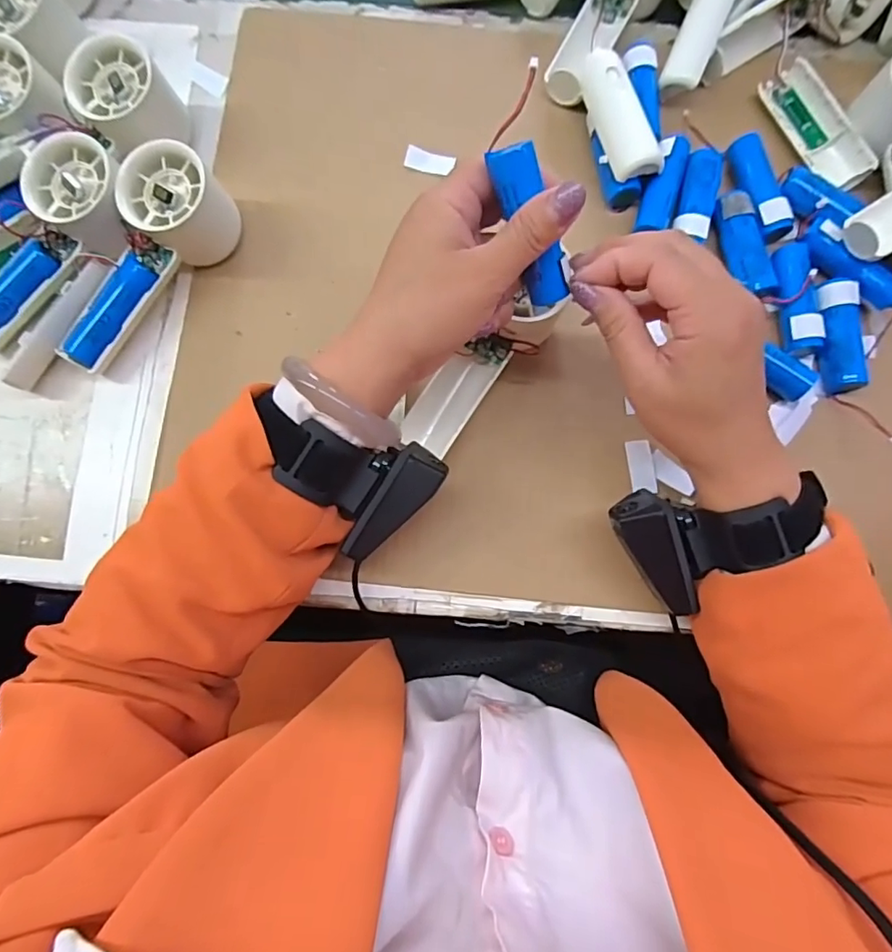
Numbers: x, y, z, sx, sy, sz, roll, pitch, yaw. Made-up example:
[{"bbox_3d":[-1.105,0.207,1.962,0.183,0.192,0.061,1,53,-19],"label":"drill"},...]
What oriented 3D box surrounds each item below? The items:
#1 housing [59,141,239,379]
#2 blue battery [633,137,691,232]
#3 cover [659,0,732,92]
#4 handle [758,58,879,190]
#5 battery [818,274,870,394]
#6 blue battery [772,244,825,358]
[{"bbox_3d":[-0.202,-0.139,0.350,0.054,0.056,0.147,39,83,7],"label":"housing"},{"bbox_3d":[0.148,-0.195,0.369,0.024,0.023,0.068,16,81,4],"label":"blue battery"},{"bbox_3d":[0.177,-0.313,0.371,0.025,0.016,0.091,22,96,5],"label":"cover"},{"bbox_3d":[0.258,-0.242,0.377,0.032,0.017,0.096,-25,81,-3],"label":"handle"},{"bbox_3d":[0.257,-0.091,0.354,0.023,0.018,0.073,-1,80,1],"label":"battery"},{"bbox_3d":[0.232,-0.119,0.358,0.025,0.021,0.072,-3,80,1],"label":"blue battery"}]

